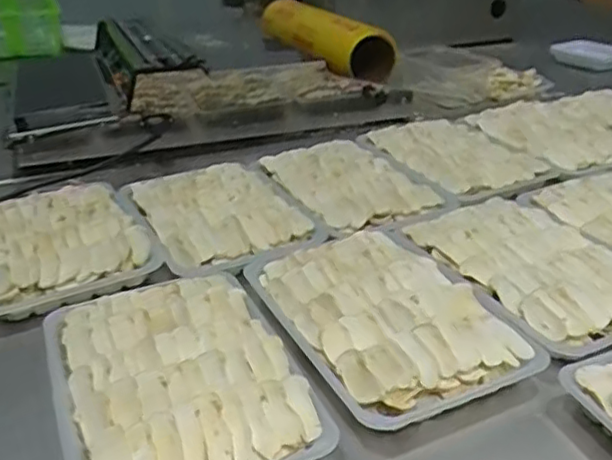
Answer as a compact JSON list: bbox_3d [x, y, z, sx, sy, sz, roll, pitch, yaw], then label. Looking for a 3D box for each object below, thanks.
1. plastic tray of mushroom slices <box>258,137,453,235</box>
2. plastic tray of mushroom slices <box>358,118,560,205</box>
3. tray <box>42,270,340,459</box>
[{"bbox_3d":[0.048,-0.050,0.777,0.152,0.036,0.226,-14,31,-24],"label":"plastic tray of mushroom slices"},{"bbox_3d":[0.188,-0.098,0.847,0.170,0.019,0.251,-13,30,-23],"label":"plastic tray of mushroom slices"},{"bbox_3d":[-0.099,0.103,0.472,0.160,0.033,0.233,-13,30,-23],"label":"tray"}]

